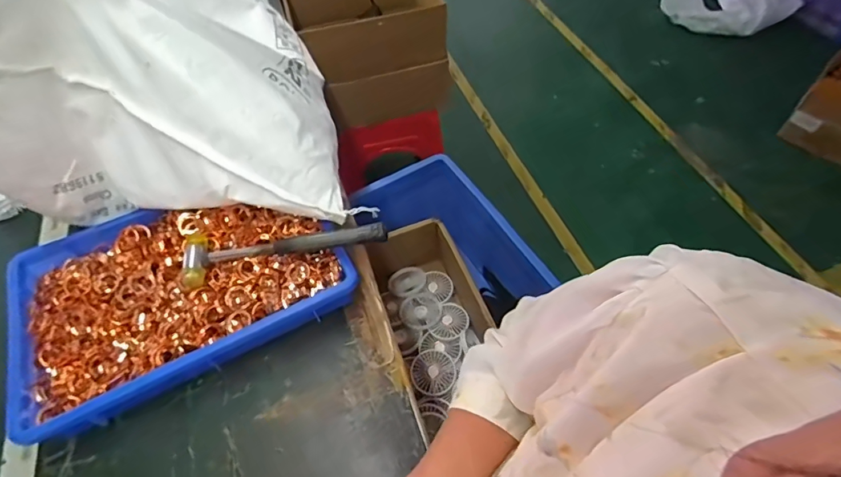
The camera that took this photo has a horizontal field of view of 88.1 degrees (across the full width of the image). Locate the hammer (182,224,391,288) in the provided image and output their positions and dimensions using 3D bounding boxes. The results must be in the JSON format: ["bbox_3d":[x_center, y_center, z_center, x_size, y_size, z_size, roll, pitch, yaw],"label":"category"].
[{"bbox_3d":[-0.160,0.002,0.514,0.235,0.027,0.061,-12,55,-4],"label":"hammer"}]

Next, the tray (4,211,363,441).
[{"bbox_3d":[-0.288,0.052,0.539,0.363,0.070,0.236,-24,57,-13],"label":"tray"}]

